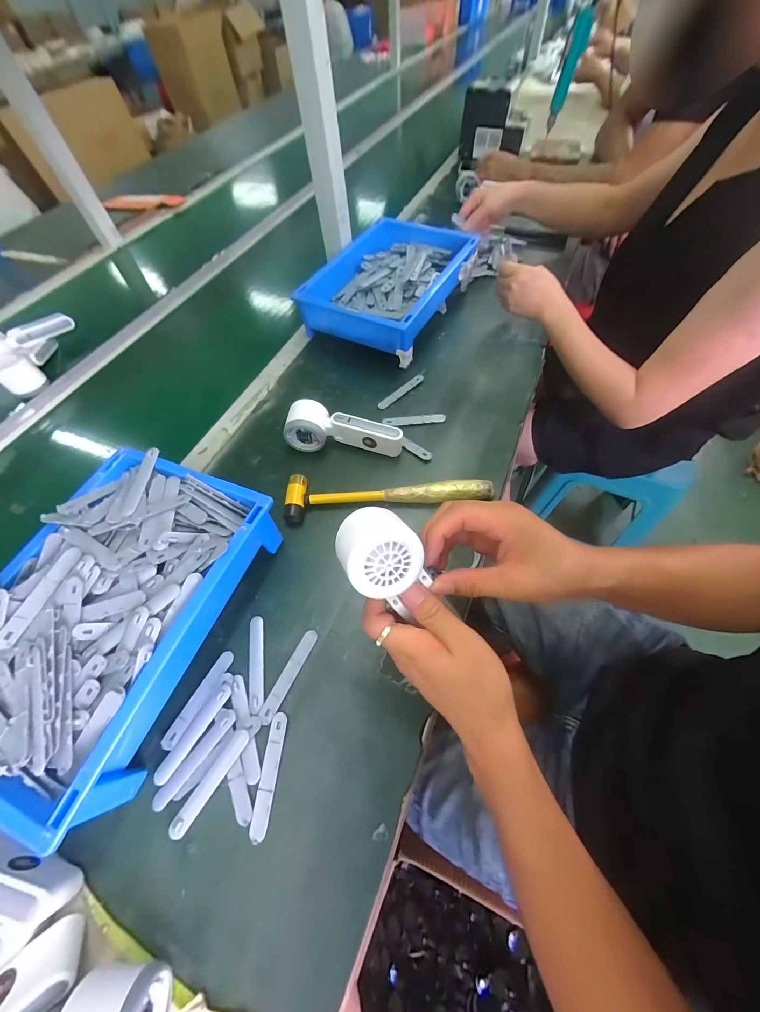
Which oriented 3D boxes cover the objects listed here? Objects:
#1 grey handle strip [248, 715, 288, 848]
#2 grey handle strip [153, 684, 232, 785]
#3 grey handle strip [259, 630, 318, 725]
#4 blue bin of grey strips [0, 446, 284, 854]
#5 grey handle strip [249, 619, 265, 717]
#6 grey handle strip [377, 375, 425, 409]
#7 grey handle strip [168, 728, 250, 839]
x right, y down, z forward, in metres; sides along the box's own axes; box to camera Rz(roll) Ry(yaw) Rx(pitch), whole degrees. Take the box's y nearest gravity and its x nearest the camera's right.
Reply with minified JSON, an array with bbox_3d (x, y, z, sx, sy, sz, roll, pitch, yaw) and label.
[{"bbox_3d":[-0.103,0.249,0.319,0.015,0.006,0.095,3,60,6],"label":"grey handle strip"},{"bbox_3d":[-0.182,0.222,0.338,0.017,0.006,0.093,28,65,18],"label":"grey handle strip"},{"bbox_3d":[-0.095,0.176,0.361,0.015,0.005,0.094,22,63,16],"label":"grey handle strip"},{"bbox_3d":[-0.265,0.105,0.359,0.215,0.104,0.304,17,62,14],"label":"blue bin of grey strips"},{"bbox_3d":[-0.133,0.167,0.369,0.016,0.005,0.095,-12,60,-3],"label":"grey handle strip"},{"bbox_3d":[0.035,-0.188,0.564,0.095,0.006,0.015,-37,64,-17],"label":"grey handle strip"},{"bbox_3d":[-0.156,0.254,0.319,0.016,0.005,0.092,28,65,18],"label":"grey handle strip"}]

